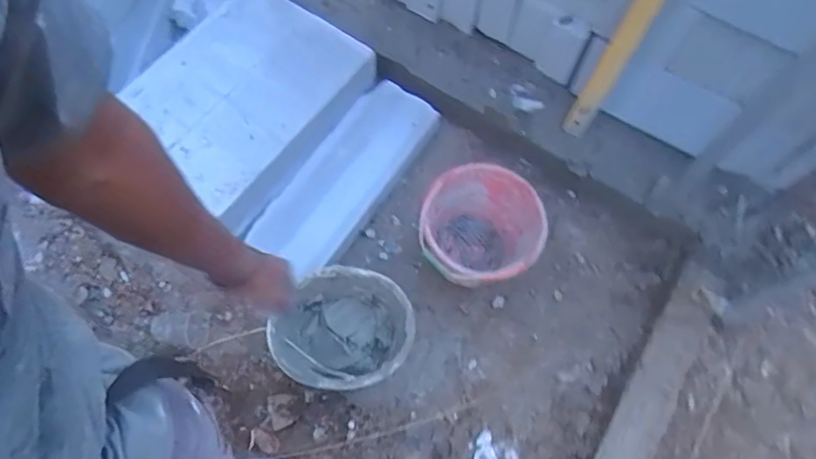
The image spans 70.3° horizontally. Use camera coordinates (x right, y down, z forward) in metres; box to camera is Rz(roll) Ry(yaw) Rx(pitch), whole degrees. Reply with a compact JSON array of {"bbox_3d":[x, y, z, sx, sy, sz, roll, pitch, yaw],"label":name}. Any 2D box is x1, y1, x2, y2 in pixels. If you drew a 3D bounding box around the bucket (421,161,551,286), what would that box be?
[{"bbox_3d":[0.164,0.002,1.313,0.258,0.200,0.264,2,67,-4],"label":"bucket"}]

